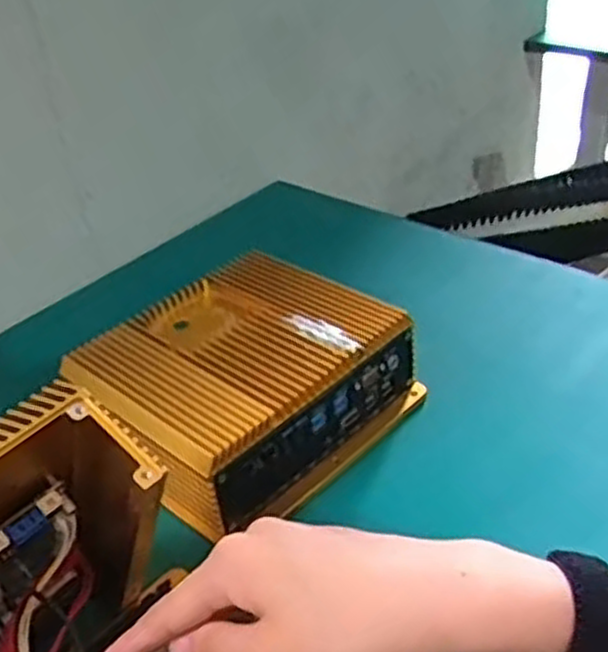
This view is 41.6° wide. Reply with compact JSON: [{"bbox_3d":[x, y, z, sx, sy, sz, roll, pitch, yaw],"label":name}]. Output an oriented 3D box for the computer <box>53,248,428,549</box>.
[{"bbox_3d":[-0.043,0.037,0.552,0.170,0.072,0.187,25,45,37],"label":"computer"}]

